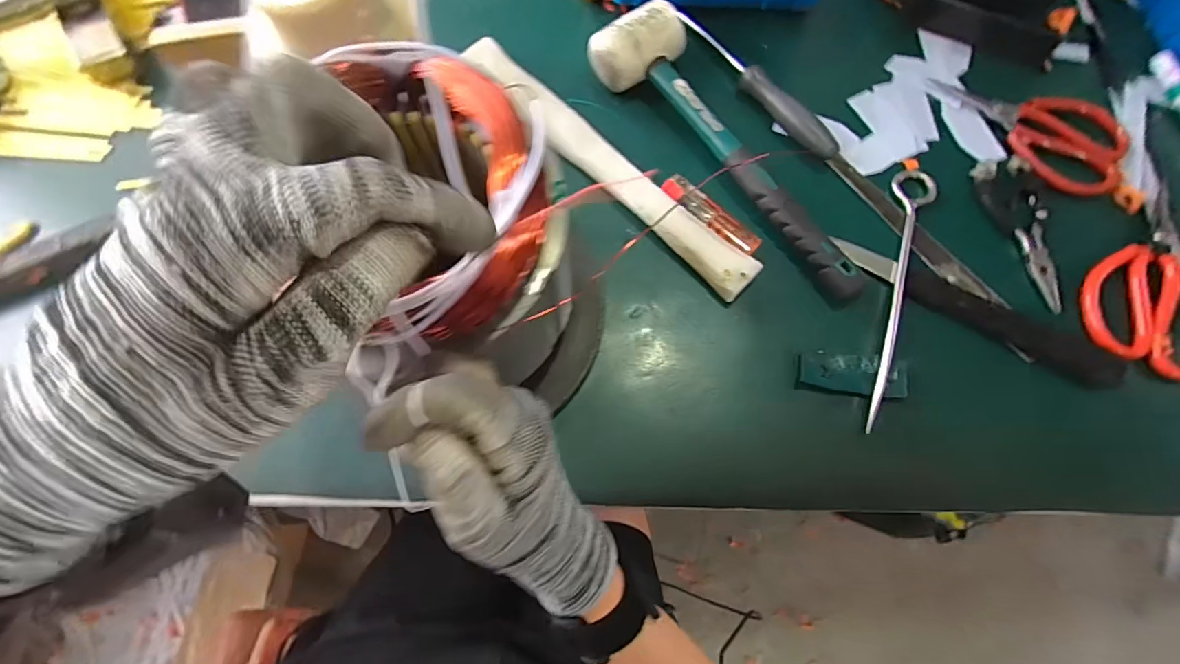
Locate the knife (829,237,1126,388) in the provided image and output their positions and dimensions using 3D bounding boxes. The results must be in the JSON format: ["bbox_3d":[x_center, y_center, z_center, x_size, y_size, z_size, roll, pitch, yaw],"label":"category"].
[{"bbox_3d":[0.285,-0.018,0.376,0.209,0.017,0.034,29,75,8],"label":"knife"}]

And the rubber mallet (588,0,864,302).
[{"bbox_3d":[0.109,-0.141,0.390,0.069,0.043,0.279,-36,77,-10],"label":"rubber mallet"}]

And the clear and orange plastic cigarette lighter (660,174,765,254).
[{"bbox_3d":[0.095,-0.092,0.395,0.086,0.014,0.020,38,77,10],"label":"clear and orange plastic cigarette lighter"}]

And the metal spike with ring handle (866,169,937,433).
[{"bbox_3d":[0.222,-0.033,0.375,0.027,0.012,0.214,22,74,6],"label":"metal spike with ring handle"}]

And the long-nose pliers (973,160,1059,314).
[{"bbox_3d":[0.339,-0.082,0.391,0.050,0.018,0.128,-3,73,-1],"label":"long-nose pliers"}]

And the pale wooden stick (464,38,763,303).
[{"bbox_3d":[0.009,-0.132,0.400,0.293,0.021,0.033,42,77,11],"label":"pale wooden stick"}]

